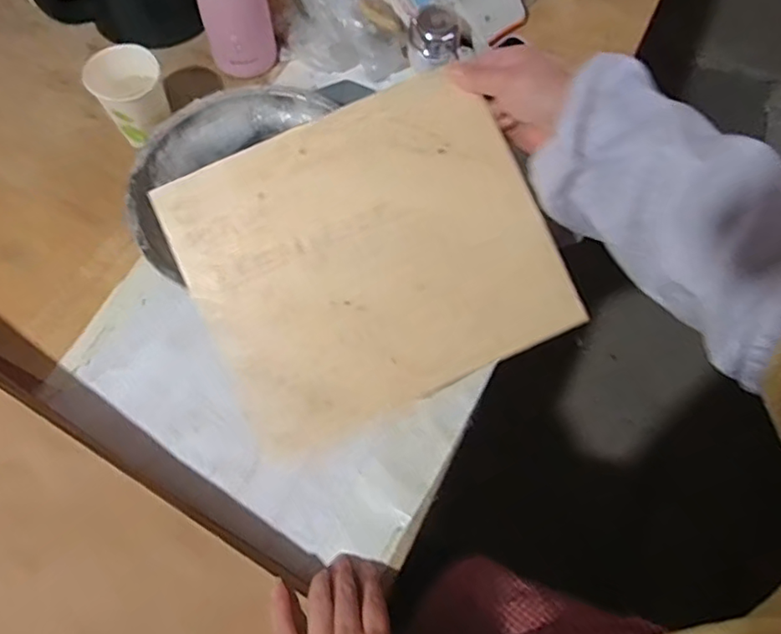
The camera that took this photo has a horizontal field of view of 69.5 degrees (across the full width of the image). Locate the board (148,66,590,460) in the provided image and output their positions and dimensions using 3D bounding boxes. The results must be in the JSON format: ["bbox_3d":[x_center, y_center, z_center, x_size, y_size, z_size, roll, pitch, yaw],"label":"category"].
[{"bbox_3d":[-0.016,-0.048,0.453,0.273,0.013,0.236,-25,89,-5],"label":"board"}]

